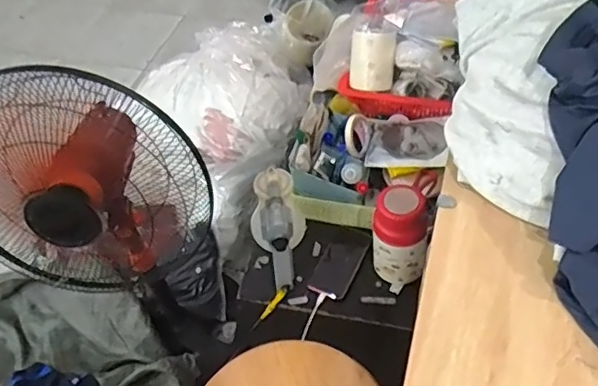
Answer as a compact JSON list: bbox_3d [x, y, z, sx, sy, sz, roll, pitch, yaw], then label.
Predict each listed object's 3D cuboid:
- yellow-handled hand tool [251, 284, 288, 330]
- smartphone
[{"bbox_3d":[-0.054,0.219,1.060,0.013,0.016,0.106,40,91,31],"label":"yellow-handled hand tool"},{"bbox_3d":[0.079,0.144,1.105,0.076,0.014,0.140,22,59,19],"label":"smartphone"}]

